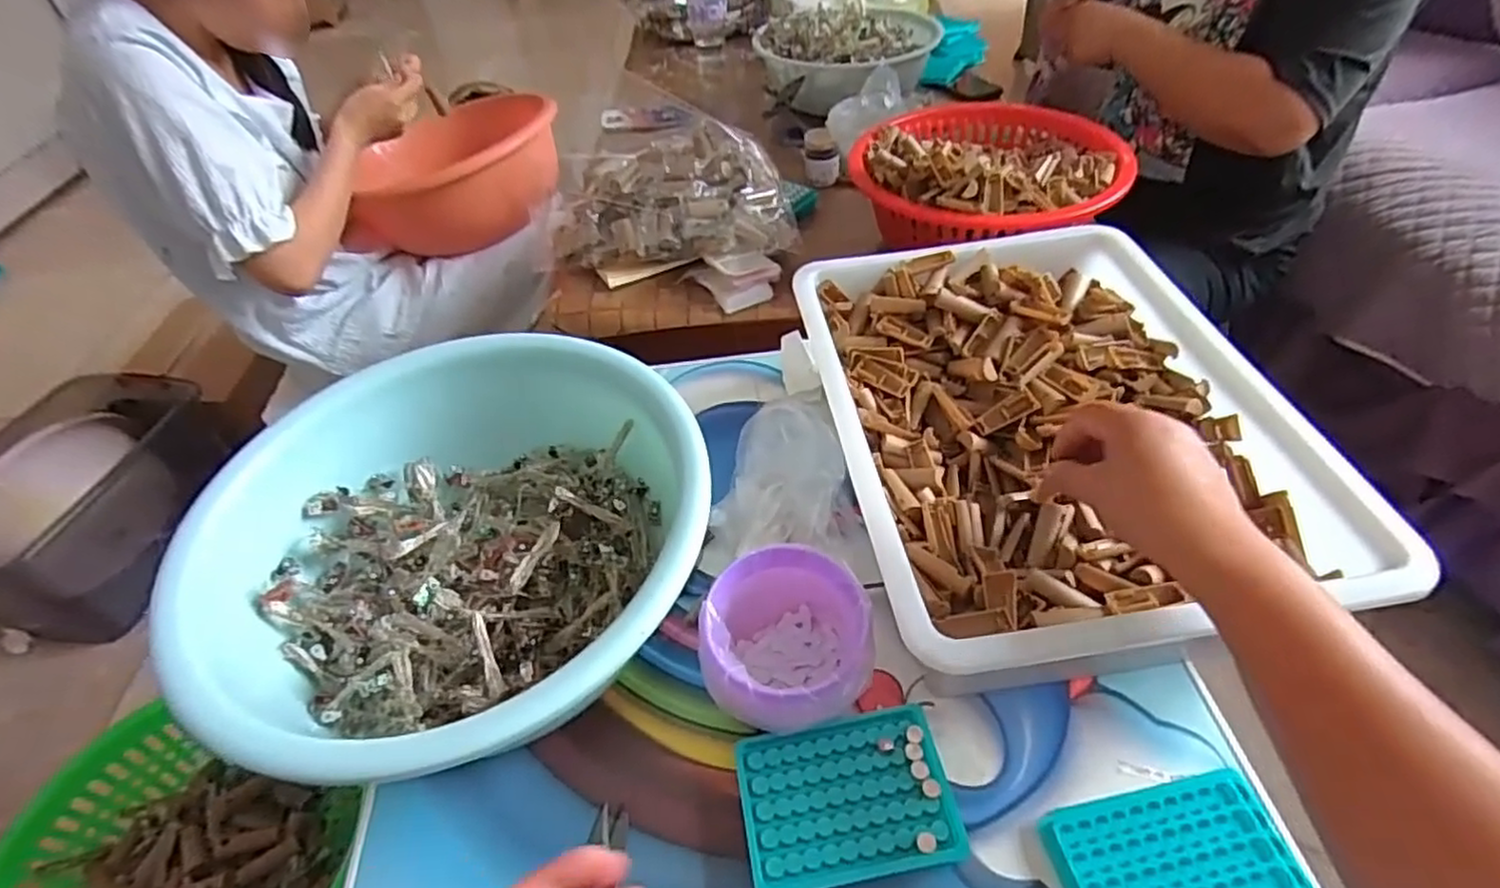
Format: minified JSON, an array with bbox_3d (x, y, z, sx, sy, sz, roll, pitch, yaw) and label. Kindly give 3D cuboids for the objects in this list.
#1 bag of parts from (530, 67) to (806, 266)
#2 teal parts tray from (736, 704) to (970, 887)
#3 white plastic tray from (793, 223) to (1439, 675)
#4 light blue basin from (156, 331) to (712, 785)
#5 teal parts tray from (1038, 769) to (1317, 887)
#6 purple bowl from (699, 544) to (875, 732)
[{"bbox_3d":[-0.114,-0.368,0.964,0.347,0.154,0.242,2,46,7],"label":"bag of parts"},{"bbox_3d":[0.062,0.232,0.459,0.130,0.029,0.095,-10,45,-4],"label":"teal parts tray"},{"bbox_3d":[0.224,-0.021,0.557,0.314,0.080,0.395,-8,45,-3],"label":"white plastic tray"},{"bbox_3d":[-0.210,0.070,0.536,0.346,0.117,0.332,-3,45,3],"label":"light blue basin"},{"bbox_3d":[0.256,0.258,0.420,0.135,0.021,0.095,-10,45,-5],"label":"teal parts tray"},{"bbox_3d":[0.025,0.140,0.496,0.111,0.086,0.123,-3,45,2],"label":"purple bowl"}]

